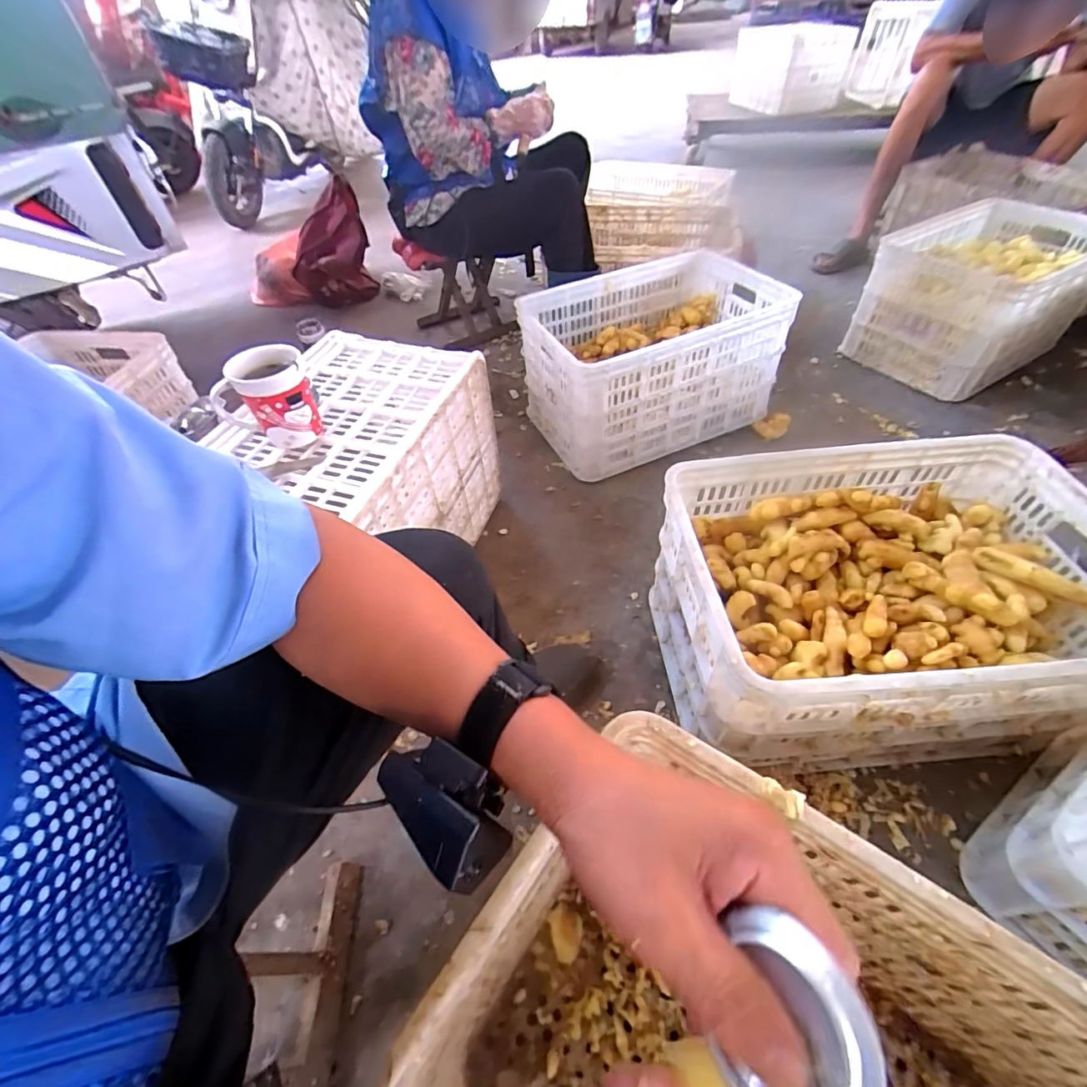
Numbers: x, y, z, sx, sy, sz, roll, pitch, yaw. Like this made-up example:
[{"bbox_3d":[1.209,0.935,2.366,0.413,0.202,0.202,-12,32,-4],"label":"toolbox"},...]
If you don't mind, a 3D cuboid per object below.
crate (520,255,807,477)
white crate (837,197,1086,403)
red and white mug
[{"bbox_3d":[0.251,-0.431,1.185,0.543,0.293,0.367,-21,51,-13],"label":"crate"},{"bbox_3d":[1.157,-0.672,1.332,0.591,0.264,0.383,-29,54,-19],"label":"white crate"},{"bbox_3d":[-0.365,-0.184,0.671,0.116,0.124,0.077,-29,54,-19],"label":"red and white mug"}]

